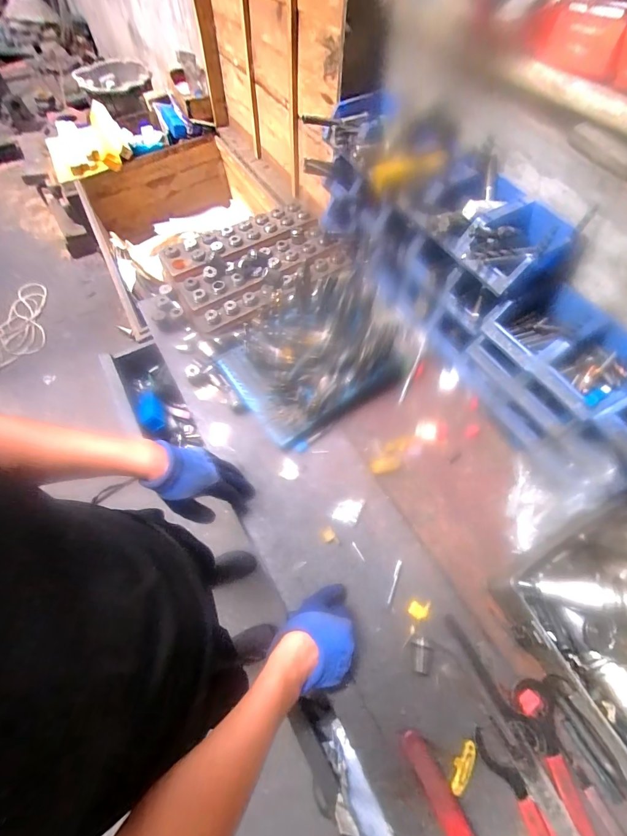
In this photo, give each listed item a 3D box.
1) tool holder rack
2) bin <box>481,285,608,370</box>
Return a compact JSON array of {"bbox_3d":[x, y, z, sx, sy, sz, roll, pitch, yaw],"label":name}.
[{"bbox_3d":[-0.129,-0.354,0.813,0.373,0.049,0.249,-29,68,-14],"label":"tool holder rack"},{"bbox_3d":[0.377,-0.154,0.588,0.147,0.072,0.119,-29,68,-15],"label":"bin"}]

